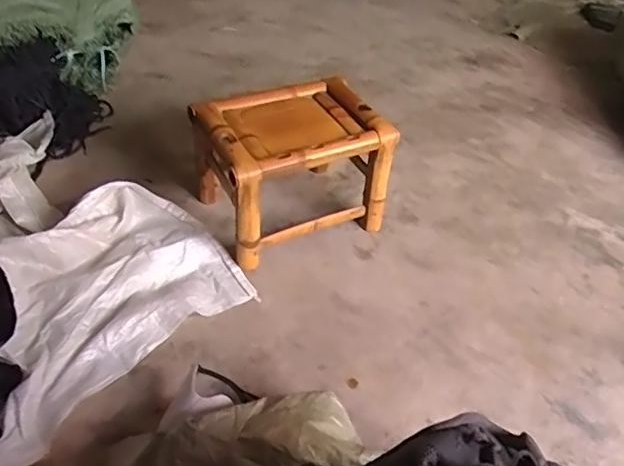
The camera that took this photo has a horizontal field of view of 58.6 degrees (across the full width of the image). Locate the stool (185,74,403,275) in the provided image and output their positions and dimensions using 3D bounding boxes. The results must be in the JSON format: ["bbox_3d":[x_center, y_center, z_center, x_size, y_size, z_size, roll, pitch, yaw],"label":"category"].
[{"bbox_3d":[-0.050,-0.157,1.233,0.355,0.234,0.291,-18,47,-23],"label":"stool"}]

